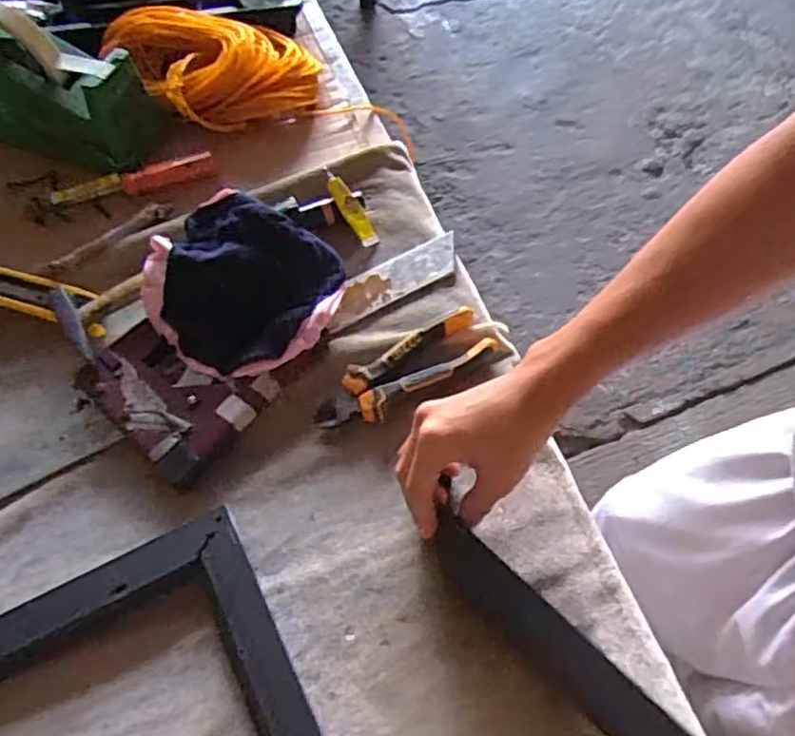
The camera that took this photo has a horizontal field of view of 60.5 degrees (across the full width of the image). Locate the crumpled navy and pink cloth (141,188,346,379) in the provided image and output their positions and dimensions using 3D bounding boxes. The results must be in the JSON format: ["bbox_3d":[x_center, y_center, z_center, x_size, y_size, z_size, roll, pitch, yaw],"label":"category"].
[{"bbox_3d":[-0.122,-0.063,0.544,0.137,0.061,0.138,37,68,19],"label":"crumpled navy and pink cloth"}]

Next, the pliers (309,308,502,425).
[{"bbox_3d":[0.004,0.003,0.533,0.150,0.017,0.047,-31,65,-16],"label":"pliers"}]

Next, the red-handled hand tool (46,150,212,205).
[{"bbox_3d":[-0.246,-0.173,0.636,0.148,0.023,0.025,-14,62,-7],"label":"red-handled hand tool"}]

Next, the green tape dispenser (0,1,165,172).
[{"bbox_3d":[-0.331,-0.260,0.625,0.211,0.113,0.068,17,63,10],"label":"green tape dispenser"}]

